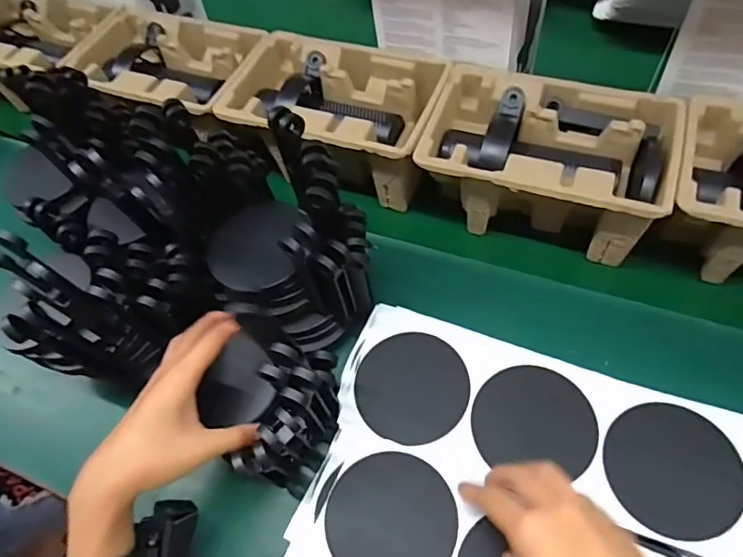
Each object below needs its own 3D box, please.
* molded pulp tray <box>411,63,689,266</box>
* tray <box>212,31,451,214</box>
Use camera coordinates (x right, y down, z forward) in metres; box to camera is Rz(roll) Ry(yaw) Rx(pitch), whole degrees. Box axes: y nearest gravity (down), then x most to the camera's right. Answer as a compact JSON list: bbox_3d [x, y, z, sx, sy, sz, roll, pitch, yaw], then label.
[{"bbox_3d":[0.170,-0.115,0.525,0.228,0.099,0.146,17,60,14],"label":"molded pulp tray"},{"bbox_3d":[-0.039,-0.180,0.588,0.224,0.097,0.149,18,60,14],"label":"tray"}]

